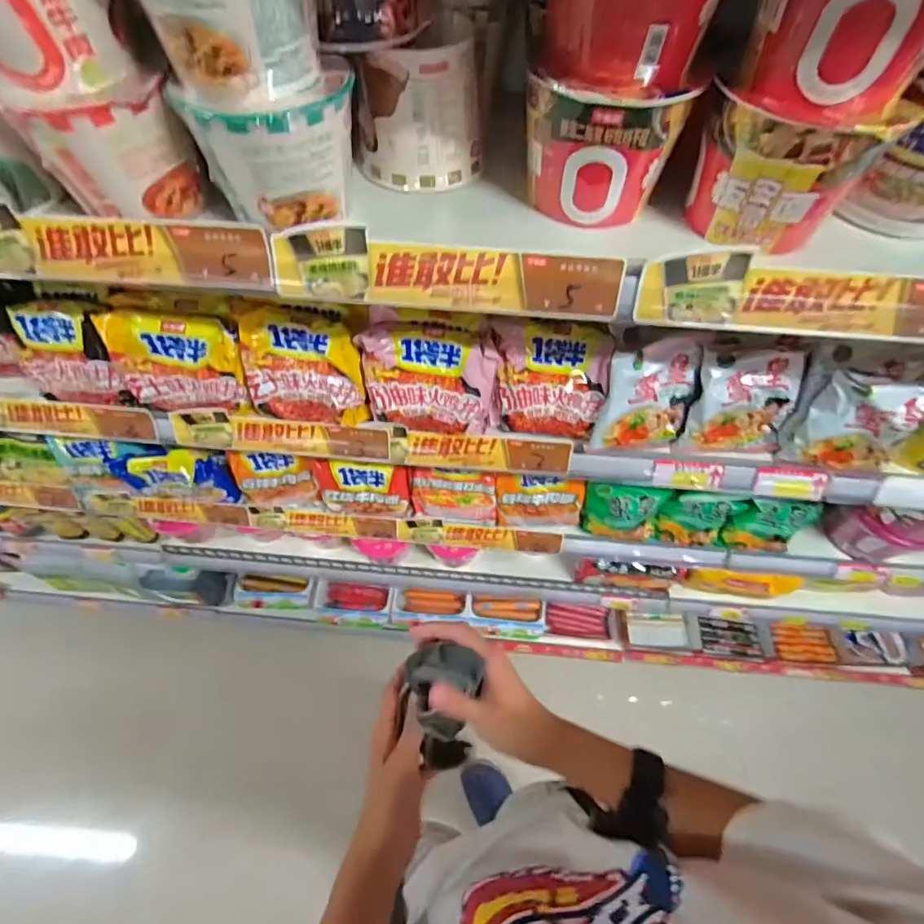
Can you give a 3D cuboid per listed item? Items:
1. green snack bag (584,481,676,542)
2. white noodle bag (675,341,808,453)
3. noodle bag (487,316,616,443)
[{"bbox_3d":[0.269,0.083,0.813,0.130,0.122,0.043,9,58,5],"label":"green snack bag"},{"bbox_3d":[0.346,-0.079,0.616,0.126,0.146,0.045,-1,35,-4],"label":"white noodle bag"},{"bbox_3d":[0.113,-0.106,0.609,0.133,0.149,0.045,-5,20,8],"label":"noodle bag"}]

